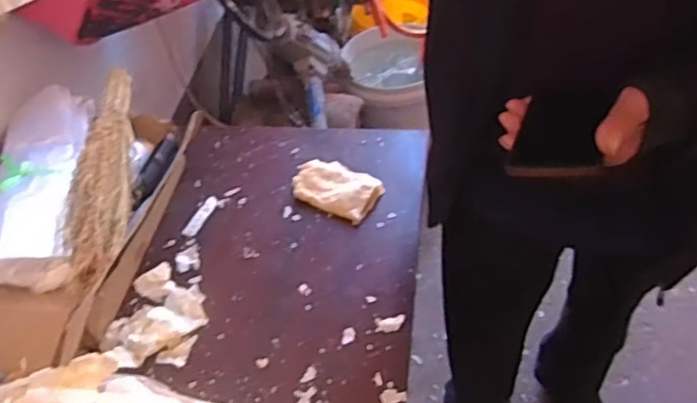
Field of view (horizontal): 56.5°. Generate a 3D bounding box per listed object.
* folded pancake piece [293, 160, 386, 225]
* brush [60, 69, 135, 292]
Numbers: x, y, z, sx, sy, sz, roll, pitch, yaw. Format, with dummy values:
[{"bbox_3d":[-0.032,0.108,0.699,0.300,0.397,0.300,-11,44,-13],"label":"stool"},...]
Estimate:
[{"bbox_3d":[-0.018,-0.022,0.913,0.126,0.016,0.079,22,54,24],"label":"folded pancake piece"},{"bbox_3d":[-0.327,-0.049,0.853,0.077,0.038,0.373,-14,47,-4],"label":"brush"}]

